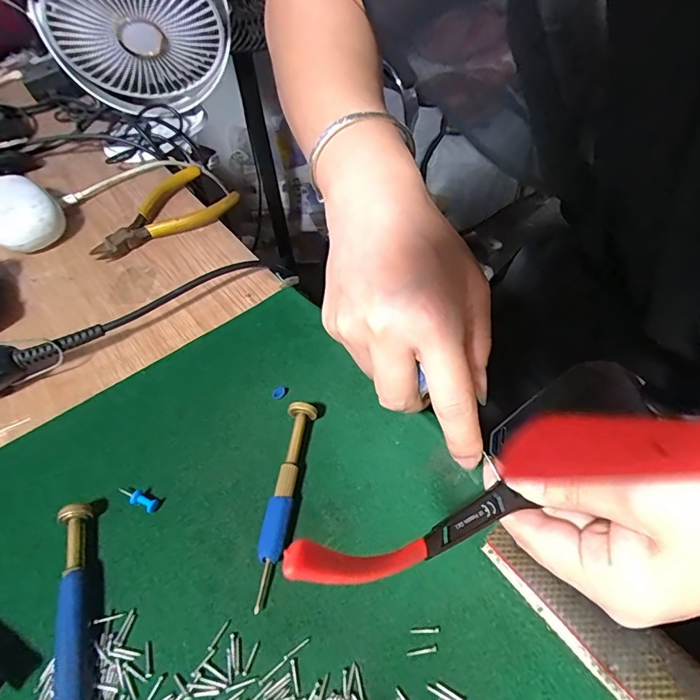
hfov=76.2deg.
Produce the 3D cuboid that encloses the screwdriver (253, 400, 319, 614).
[{"bbox_3d":[-0.033,0.071,0.219,0.014,0.015,0.096,6,54,10],"label":"screwdriver"}]

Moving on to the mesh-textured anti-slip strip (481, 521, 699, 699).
[{"bbox_3d":[0.108,0.116,0.177,0.033,0.005,0.116,-35,57,-19],"label":"mesh-textured anti-slip strip"}]

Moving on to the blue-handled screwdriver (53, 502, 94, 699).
[{"bbox_3d":[-0.117,0.117,0.191,0.011,0.014,0.102,-18,53,-8],"label":"blue-handled screwdriver"}]

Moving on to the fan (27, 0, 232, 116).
[{"bbox_3d":[-0.203,-0.309,0.424,0.157,0.159,0.069,-23,75,38],"label":"fan"}]

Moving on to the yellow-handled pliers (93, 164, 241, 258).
[{"bbox_3d":[-0.163,-0.118,0.381,0.119,0.014,0.071,-33,57,-18],"label":"yellow-handled pliers"}]

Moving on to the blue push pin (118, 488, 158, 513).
[{"bbox_3d":[-0.108,0.075,0.227,0.025,0.007,0.007,20,58,20],"label":"blue push pin"}]

